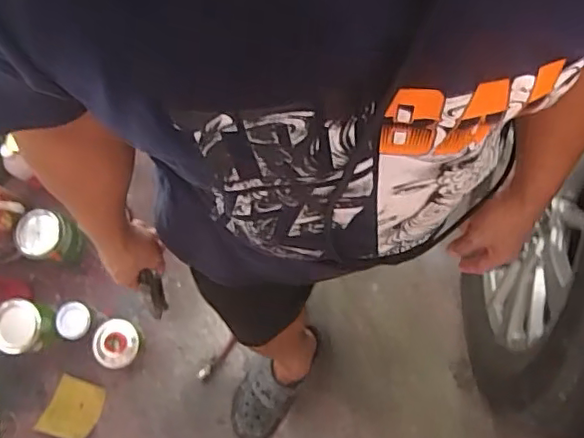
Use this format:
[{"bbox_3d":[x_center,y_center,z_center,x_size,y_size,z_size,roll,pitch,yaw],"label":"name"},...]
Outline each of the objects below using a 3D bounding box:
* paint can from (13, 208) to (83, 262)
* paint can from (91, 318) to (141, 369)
[{"bbox_3d":[-0.544,0.044,1.311,0.110,0.119,0.107,0,77,1],"label":"paint can"},{"bbox_3d":[-0.386,0.276,1.289,0.104,0.058,0.106,35,80,9],"label":"paint can"}]

